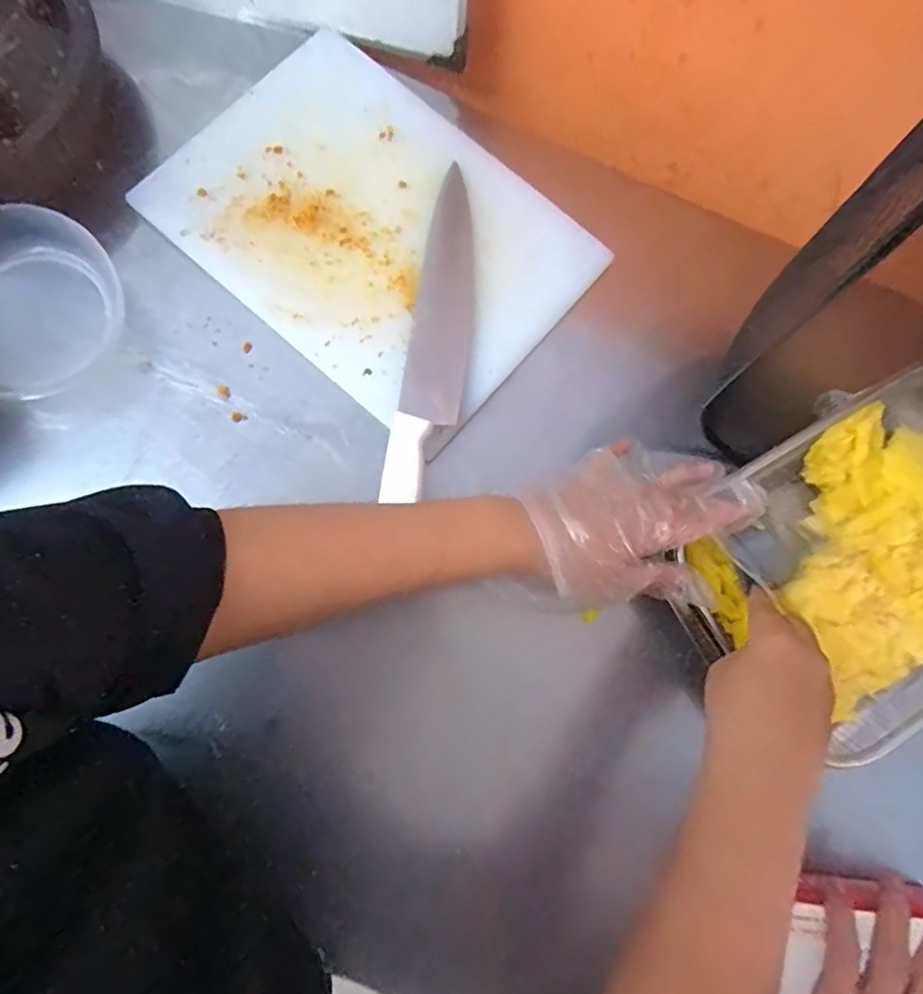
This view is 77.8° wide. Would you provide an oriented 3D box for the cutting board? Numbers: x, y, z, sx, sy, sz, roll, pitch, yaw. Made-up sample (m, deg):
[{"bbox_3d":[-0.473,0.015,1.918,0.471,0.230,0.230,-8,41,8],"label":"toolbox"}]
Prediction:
[{"bbox_3d":[-0.079,-0.235,0.501,0.349,0.022,0.246,41,79,4],"label":"cutting board"}]

